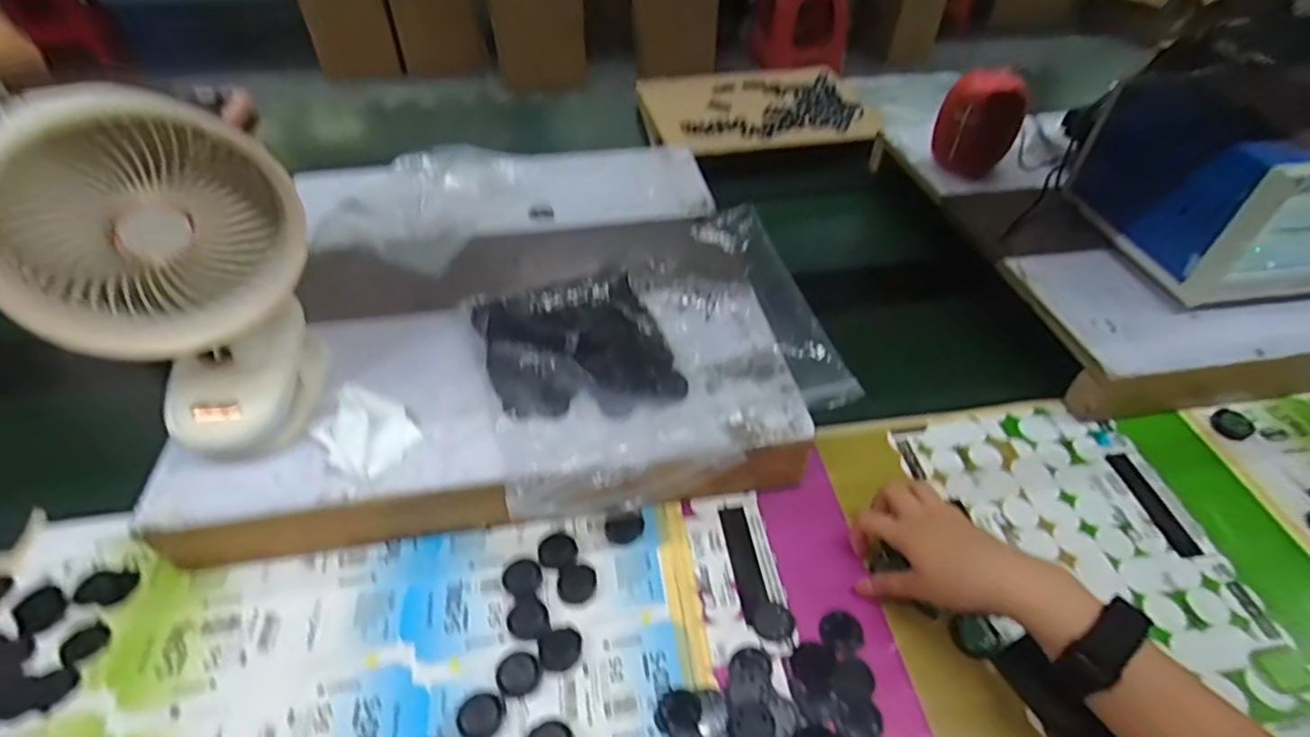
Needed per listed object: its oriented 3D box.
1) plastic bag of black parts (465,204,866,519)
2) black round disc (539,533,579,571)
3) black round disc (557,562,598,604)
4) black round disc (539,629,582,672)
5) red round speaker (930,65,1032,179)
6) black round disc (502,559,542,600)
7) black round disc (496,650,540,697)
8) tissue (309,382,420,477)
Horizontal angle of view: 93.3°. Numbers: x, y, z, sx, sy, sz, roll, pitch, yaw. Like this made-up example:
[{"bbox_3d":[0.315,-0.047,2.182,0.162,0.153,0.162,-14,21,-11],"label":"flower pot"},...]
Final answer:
[{"bbox_3d":[0.005,-0.020,0.529,0.311,0.038,0.264,-19,50,-17],"label":"plastic bag of black parts"},{"bbox_3d":[-0.075,0.141,0.476,0.028,0.004,0.026,0,47,0],"label":"black round disc"},{"bbox_3d":[-0.058,0.160,0.462,0.029,0.004,0.027,0,47,0],"label":"black round disc"},{"bbox_3d":[-0.065,0.194,0.427,0.028,0.013,0.024,-8,48,-8],"label":"black round disc"},{"bbox_3d":[0.392,-0.297,0.750,0.094,0.109,0.082,22,49,19],"label":"red round speaker"},{"bbox_3d":[-0.099,0.157,0.462,0.026,0.006,0.026,0,47,0],"label":"black round disc"},{"bbox_3d":[-0.092,0.205,0.416,0.027,0.013,0.026,0,47,0],"label":"black round disc"},{"bbox_3d":[-0.218,0.046,0.467,0.070,0.025,0.060,36,57,28],"label":"tissue"}]

